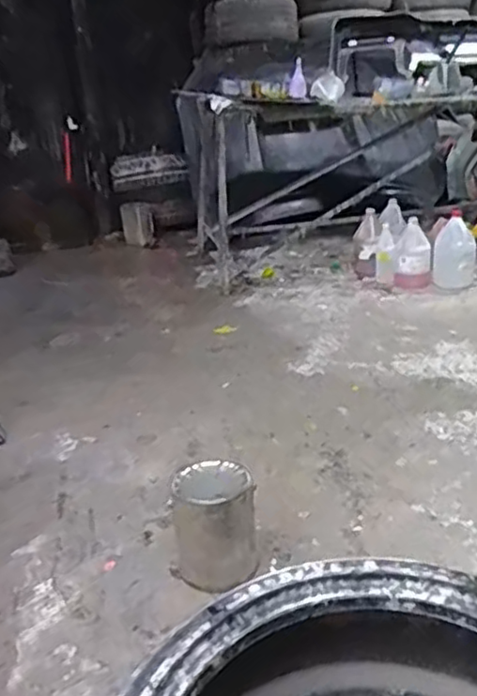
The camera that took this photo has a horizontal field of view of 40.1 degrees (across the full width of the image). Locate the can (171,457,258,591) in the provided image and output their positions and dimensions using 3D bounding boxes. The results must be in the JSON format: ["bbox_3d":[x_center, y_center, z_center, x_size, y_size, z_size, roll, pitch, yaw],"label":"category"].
[{"bbox_3d":[-0.050,0.355,1.288,0.170,0.210,0.181,-5,23,2],"label":"can"}]

